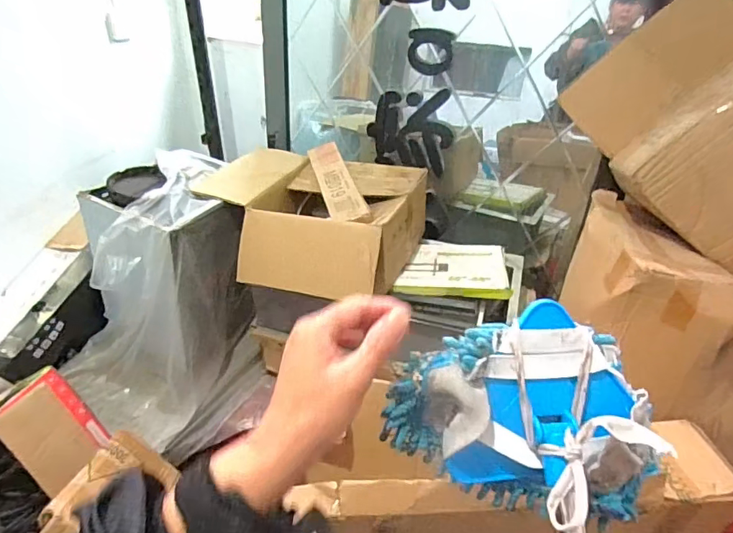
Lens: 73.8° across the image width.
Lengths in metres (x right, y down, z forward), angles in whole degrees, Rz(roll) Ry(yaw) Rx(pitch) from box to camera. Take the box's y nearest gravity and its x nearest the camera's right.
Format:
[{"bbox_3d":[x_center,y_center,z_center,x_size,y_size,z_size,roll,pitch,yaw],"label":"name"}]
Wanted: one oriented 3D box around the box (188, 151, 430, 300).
[{"bbox_3d":[-0.141,-0.139,1.336,0.555,0.188,0.475,11,36,14],"label":"box"}]

